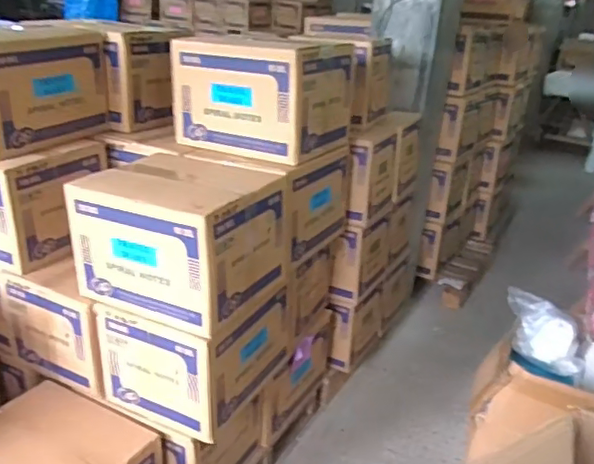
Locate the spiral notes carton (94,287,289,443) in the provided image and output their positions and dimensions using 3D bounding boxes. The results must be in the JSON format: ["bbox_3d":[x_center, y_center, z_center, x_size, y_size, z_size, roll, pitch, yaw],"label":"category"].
[{"bbox_3d":[-0.269,0.295,1.601,0.355,0.303,0.414,14,24,22],"label":"spiral notes carton"}]

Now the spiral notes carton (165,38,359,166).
[{"bbox_3d":[-0.099,-0.415,1.727,0.460,0.304,0.364,17,25,27],"label":"spiral notes carton"}]

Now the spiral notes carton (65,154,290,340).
[{"bbox_3d":[-0.298,-0.010,1.515,0.471,0.289,0.423,15,25,24],"label":"spiral notes carton"}]

